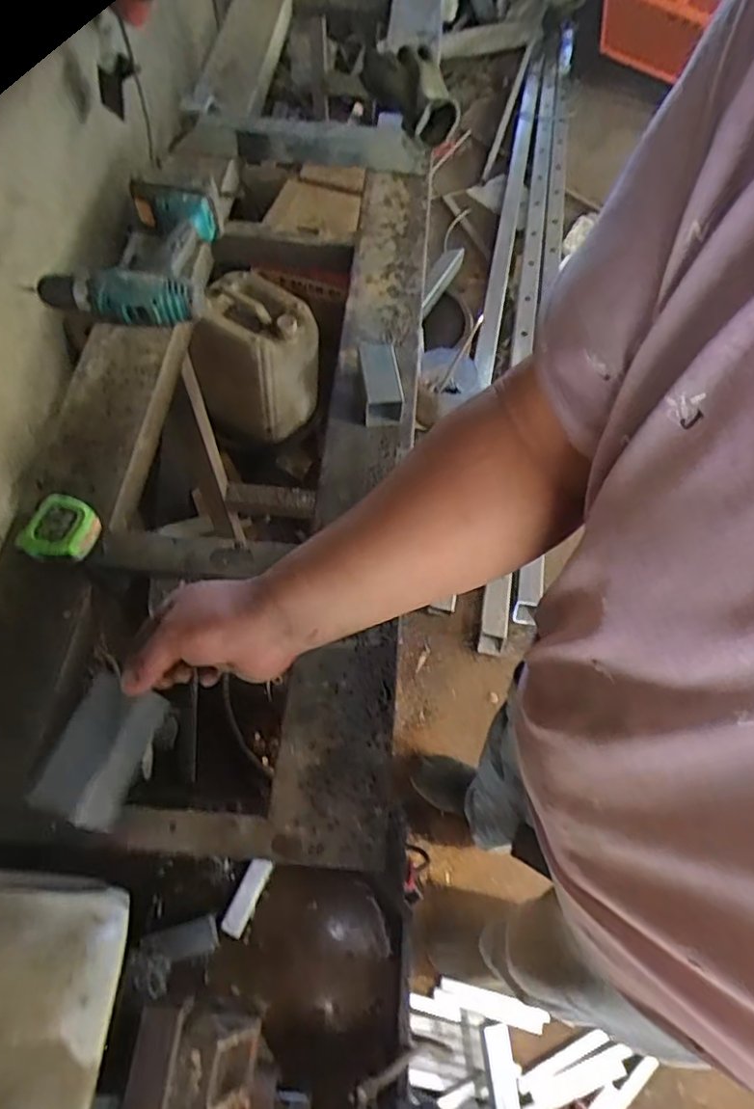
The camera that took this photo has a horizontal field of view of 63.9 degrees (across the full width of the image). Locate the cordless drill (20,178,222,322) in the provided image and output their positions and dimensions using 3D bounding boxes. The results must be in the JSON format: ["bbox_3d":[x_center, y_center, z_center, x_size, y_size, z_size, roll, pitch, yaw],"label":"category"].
[{"bbox_3d":[-0.300,-0.358,0.735,0.185,0.078,0.185,1,63,-2],"label":"cordless drill"}]

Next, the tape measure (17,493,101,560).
[{"bbox_3d":[-0.296,-0.022,0.569,0.054,0.024,0.061,24,64,10],"label":"tape measure"}]

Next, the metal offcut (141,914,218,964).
[{"bbox_3d":[-0.188,0.368,0.576,0.071,0.020,0.029,-3,62,-23],"label":"metal offcut"}]

